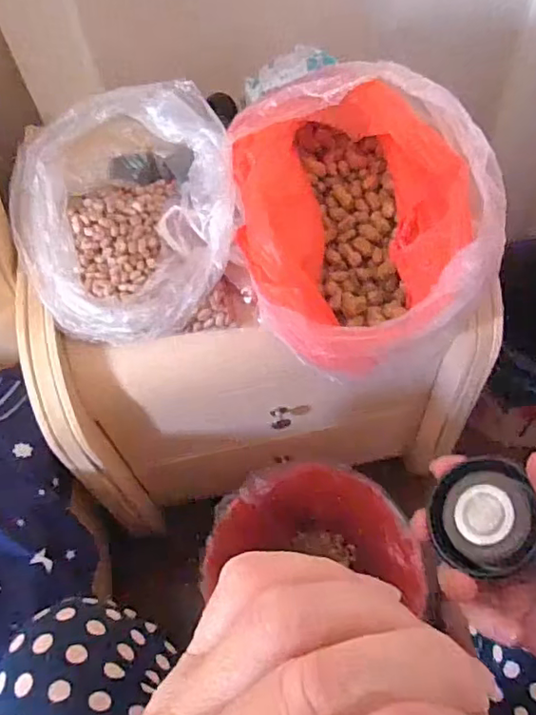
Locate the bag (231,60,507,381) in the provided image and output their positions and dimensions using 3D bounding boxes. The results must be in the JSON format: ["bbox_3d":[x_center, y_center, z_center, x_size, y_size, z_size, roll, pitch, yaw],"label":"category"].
[{"bbox_3d":[0.066,-0.129,0.496,0.189,0.156,0.241,-29,59,-14],"label":"bag"}]

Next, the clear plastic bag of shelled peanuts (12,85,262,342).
[{"bbox_3d":[-0.121,-0.120,0.514,0.181,0.150,0.207,-13,57,-4],"label":"clear plastic bag of shelled peanuts"}]

